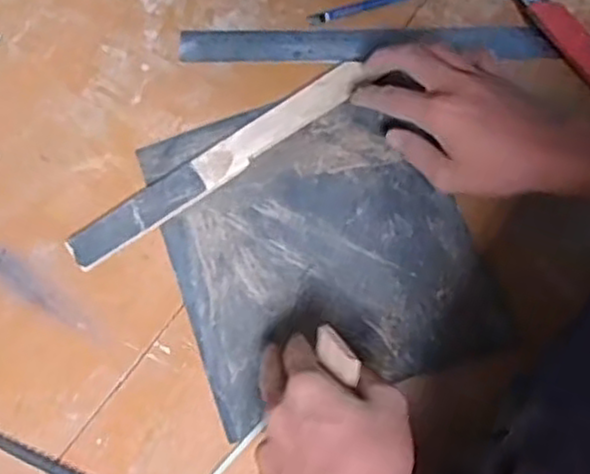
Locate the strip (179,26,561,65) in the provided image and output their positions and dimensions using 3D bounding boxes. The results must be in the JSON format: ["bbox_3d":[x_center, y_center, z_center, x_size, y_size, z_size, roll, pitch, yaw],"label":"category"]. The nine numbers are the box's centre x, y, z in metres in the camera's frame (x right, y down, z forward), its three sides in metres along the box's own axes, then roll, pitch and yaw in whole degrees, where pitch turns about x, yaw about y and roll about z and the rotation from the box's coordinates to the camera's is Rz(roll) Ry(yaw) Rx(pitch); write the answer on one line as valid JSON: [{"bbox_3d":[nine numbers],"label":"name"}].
[{"bbox_3d":[0.058,-0.162,0.614,0.306,0.006,0.031,0,77,1],"label":"strip"}]

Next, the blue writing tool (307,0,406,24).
[{"bbox_3d":[0.062,-0.196,0.619,0.103,0.007,0.011,-14,77,-2],"label":"blue writing tool"}]

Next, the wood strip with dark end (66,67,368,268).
[{"bbox_3d":[-0.060,-0.060,0.583,0.265,0.012,0.032,-34,78,-6],"label":"wood strip with dark end"}]

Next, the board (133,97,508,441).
[{"bbox_3d":[0.020,0.003,0.573,0.224,0.008,0.237,-19,77,-3],"label":"board"}]

